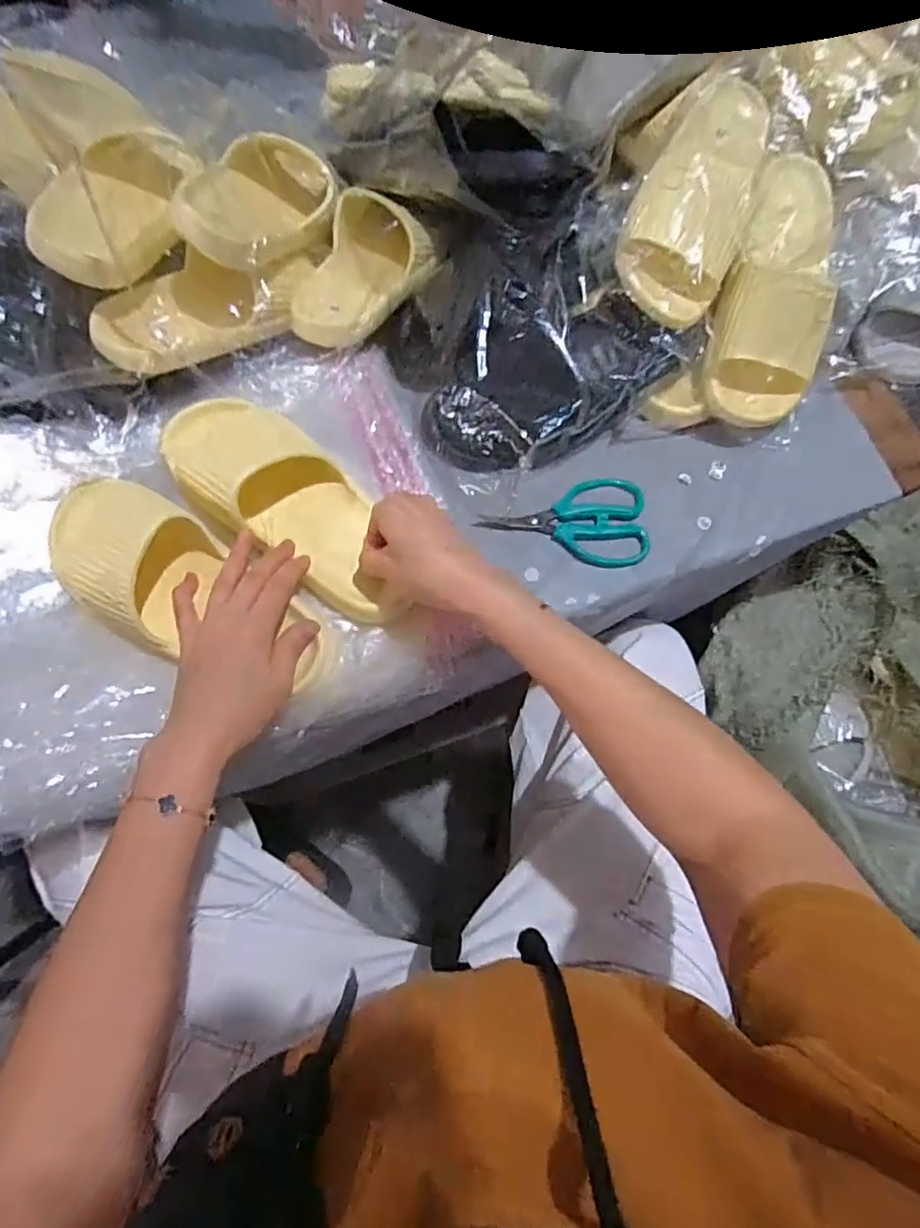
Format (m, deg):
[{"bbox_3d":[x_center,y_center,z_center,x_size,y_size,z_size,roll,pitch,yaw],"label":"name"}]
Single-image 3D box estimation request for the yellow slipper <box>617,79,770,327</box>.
[{"bbox_3d":[0.213,-0.384,0.536,0.097,0.061,0.251,21,81,6],"label":"yellow slipper"}]

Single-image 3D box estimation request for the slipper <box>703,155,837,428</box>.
[{"bbox_3d":[0.287,-0.300,0.553,0.110,0.070,0.244,14,87,4],"label":"slipper"}]

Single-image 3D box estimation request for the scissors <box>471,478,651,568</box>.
[{"bbox_3d":[0.093,-0.082,0.553,0.149,0.013,0.083,-2,68,-3],"label":"scissors"}]

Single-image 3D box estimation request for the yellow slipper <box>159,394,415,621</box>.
[{"bbox_3d":[-0.142,-0.101,0.509,0.249,0.063,0.101,37,72,12],"label":"yellow slipper"}]

